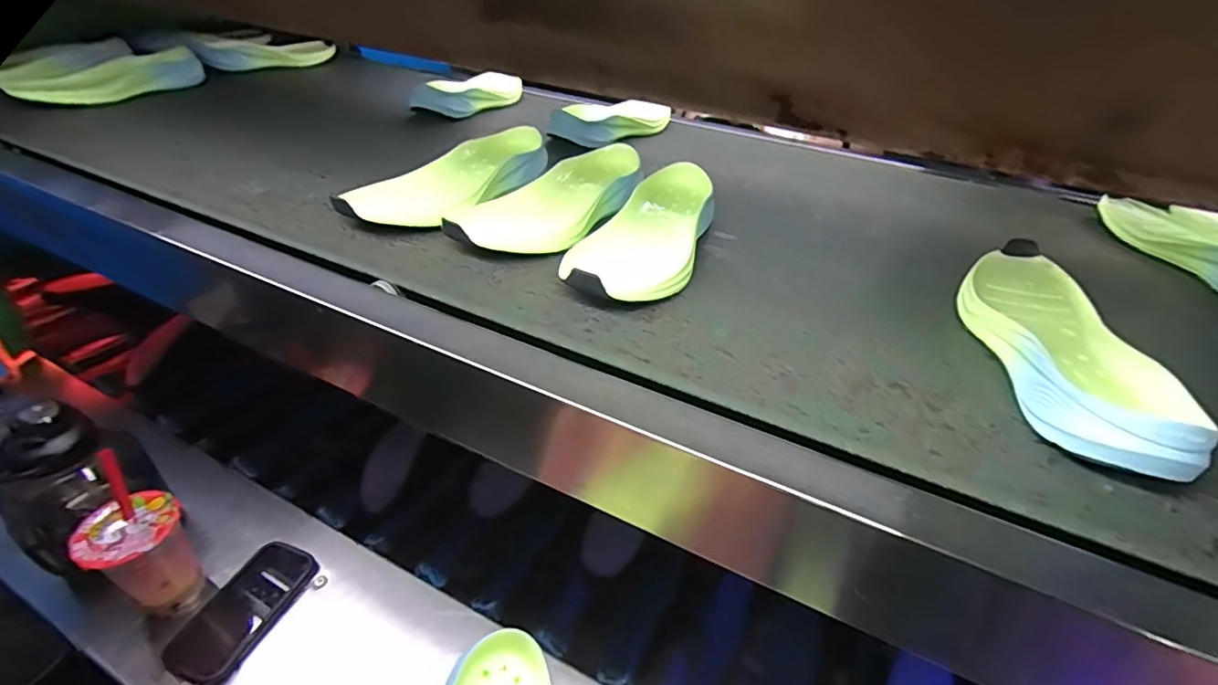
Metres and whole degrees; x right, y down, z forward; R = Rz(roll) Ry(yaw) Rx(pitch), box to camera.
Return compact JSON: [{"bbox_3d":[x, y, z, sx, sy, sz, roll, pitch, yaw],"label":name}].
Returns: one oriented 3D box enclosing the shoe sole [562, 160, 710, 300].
[{"bbox_3d":[0.046,-0.112,0.544,0.104,0.046,0.278,16,38,15],"label":"shoe sole"}]

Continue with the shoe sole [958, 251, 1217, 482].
[{"bbox_3d":[0.360,-0.001,0.432,0.107,0.045,0.286,11,37,9],"label":"shoe sole"}]

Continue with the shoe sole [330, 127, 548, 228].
[{"bbox_3d":[-0.165,-0.190,0.622,0.110,0.048,0.289,23,40,24],"label":"shoe sole"}]

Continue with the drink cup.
[{"bbox_3d":[-0.517,0.225,0.587,0.082,0.196,0.085,2,36,-1],"label":"drink cup"}]

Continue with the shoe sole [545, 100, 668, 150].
[{"bbox_3d":[0.019,-0.367,0.879,0.086,0.050,0.249,26,42,27],"label":"shoe sole"}]

